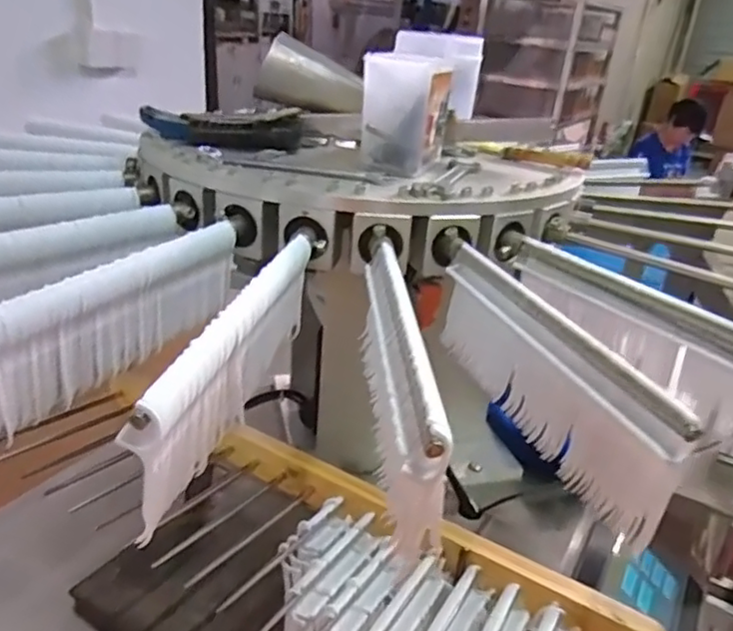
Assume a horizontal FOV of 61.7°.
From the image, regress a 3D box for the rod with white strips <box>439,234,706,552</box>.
[{"bbox_3d":[0.097,0.030,0.351,0.016,0.074,0.207,-5,27,-17],"label":"rod with white strips"}]

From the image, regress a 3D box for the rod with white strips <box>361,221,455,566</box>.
[{"bbox_3d":[0.015,0.017,0.334,0.019,0.057,0.222,1,26,-5],"label":"rod with white strips"}]

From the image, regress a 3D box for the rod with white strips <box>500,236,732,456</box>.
[{"bbox_3d":[0.176,0.012,0.385,0.016,0.071,0.234,-12,36,-30],"label":"rod with white strips"}]

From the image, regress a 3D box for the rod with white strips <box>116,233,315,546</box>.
[{"bbox_3d":[-0.064,0.021,0.333,0.013,0.068,0.210,9,26,10],"label":"rod with white strips"}]

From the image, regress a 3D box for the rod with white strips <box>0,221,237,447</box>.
[{"bbox_3d":[-0.146,0.005,0.352,0.013,0.072,0.209,15,28,22],"label":"rod with white strips"}]

